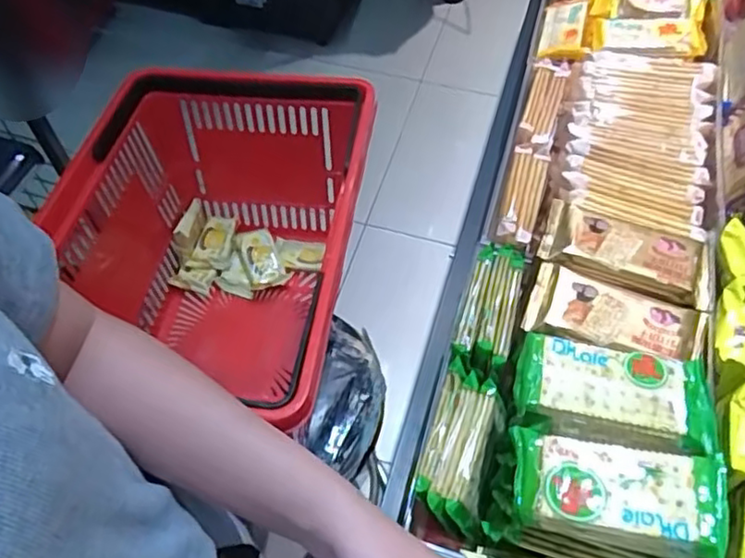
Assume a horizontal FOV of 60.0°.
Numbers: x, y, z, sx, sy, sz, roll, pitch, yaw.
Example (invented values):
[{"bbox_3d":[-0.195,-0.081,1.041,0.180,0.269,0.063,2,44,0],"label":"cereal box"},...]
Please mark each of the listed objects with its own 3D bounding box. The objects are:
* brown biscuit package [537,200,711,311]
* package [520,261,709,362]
[{"bbox_3d":[0.213,-0.022,0.537,0.138,0.022,0.058,19,58,12],"label":"brown biscuit package"},{"bbox_3d":[0.191,0.030,0.506,0.133,0.012,0.059,18,58,11],"label":"package"}]

